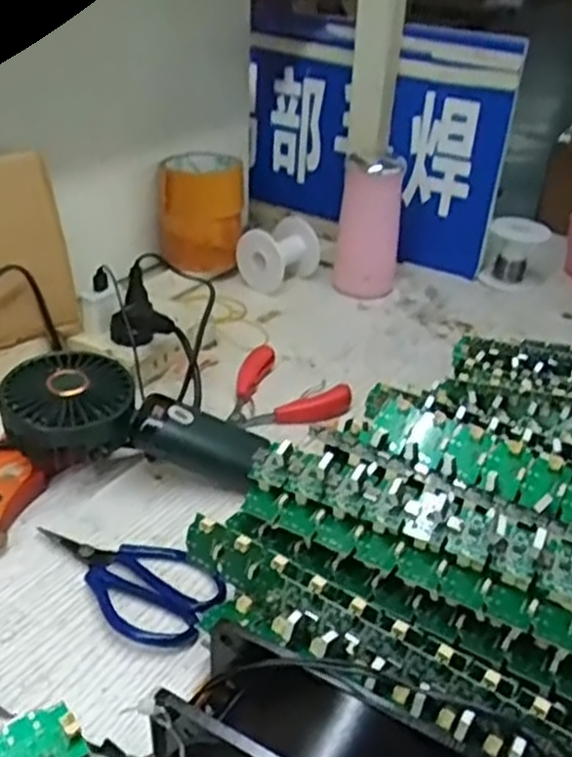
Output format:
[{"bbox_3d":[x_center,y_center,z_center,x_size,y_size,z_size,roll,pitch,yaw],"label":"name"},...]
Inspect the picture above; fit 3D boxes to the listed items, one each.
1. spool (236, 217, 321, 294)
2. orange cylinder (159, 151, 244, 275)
[{"bbox_3d":[-0.008,-0.130,0.807,0.060,0.064,0.069,26,38,30],"label":"spool"},{"bbox_3d":[-0.090,-0.175,0.807,0.089,0.102,0.078,1,32,-6],"label":"orange cylinder"}]

